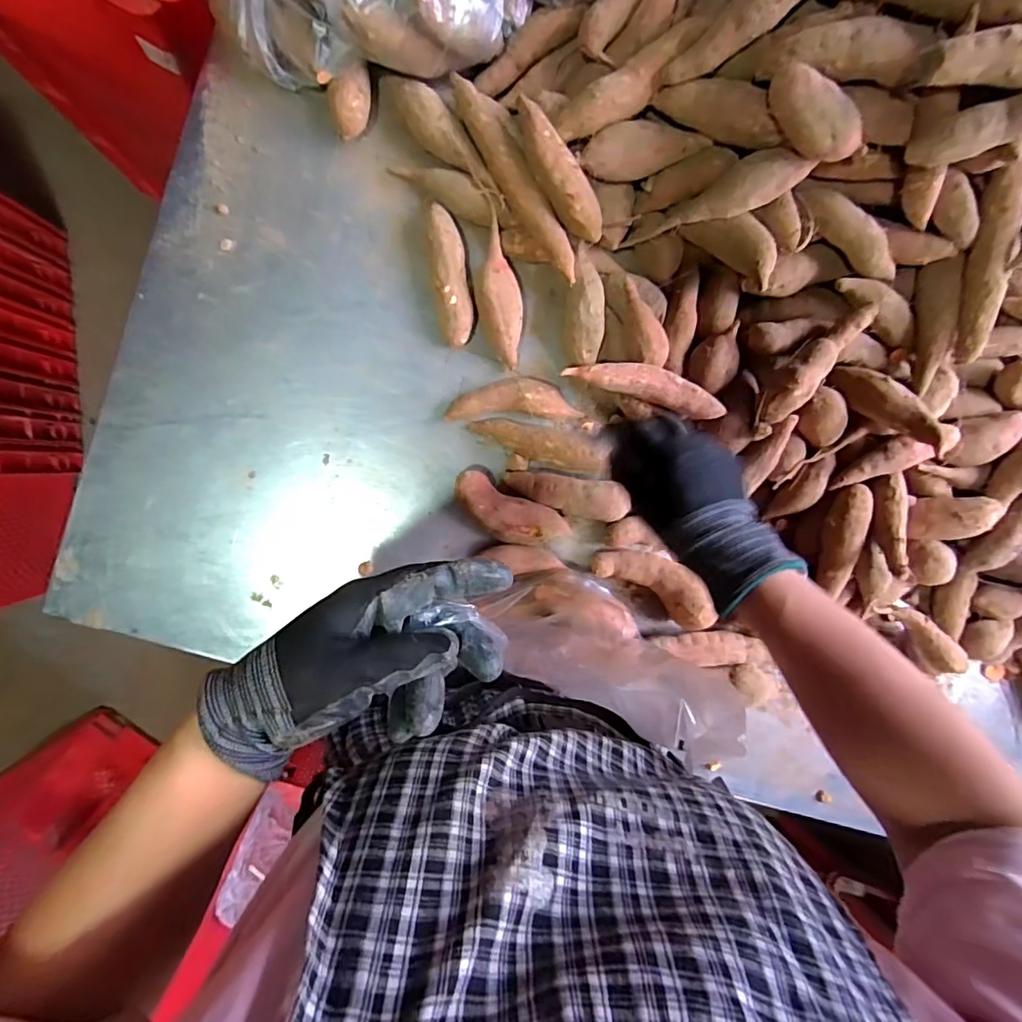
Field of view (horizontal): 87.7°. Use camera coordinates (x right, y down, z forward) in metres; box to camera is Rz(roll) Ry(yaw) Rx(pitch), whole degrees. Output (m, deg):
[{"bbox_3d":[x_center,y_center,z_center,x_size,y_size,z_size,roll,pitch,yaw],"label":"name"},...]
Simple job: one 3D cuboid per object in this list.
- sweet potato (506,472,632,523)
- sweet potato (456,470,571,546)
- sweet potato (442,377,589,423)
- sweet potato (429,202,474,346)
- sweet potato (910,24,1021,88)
[{"bbox_3d":[0.048,-0.015,0.505,0.111,0.033,0.042,5,93,-7],"label":"sweet potato"},{"bbox_3d":[0.001,0.005,0.498,0.118,0.040,0.046,27,91,-7],"label":"sweet potato"},{"bbox_3d":[0.005,-0.104,0.494,0.126,0.033,0.037,-2,94,-6],"label":"sweet potato"},{"bbox_3d":[-0.054,-0.210,0.475,0.030,0.026,0.118,-10,95,-6],"label":"sweet potato"},{"bbox_3d":[0.325,-0.284,0.336,0.128,0.031,0.031,-5,95,-6],"label":"sweet potato"}]

